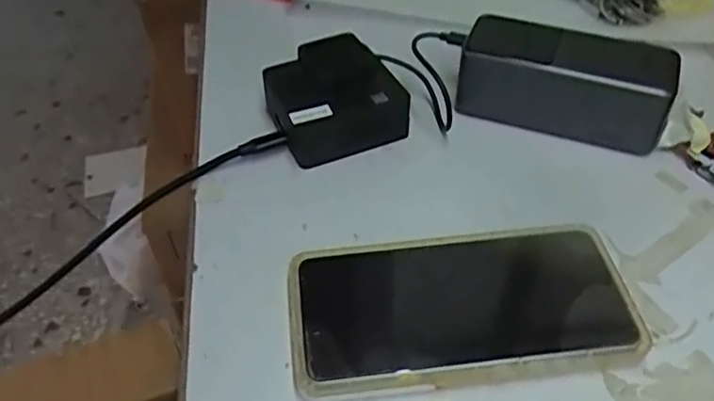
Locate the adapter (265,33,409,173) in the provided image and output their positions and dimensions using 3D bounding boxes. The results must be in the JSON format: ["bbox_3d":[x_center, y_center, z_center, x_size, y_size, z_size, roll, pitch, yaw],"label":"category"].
[{"bbox_3d":[-0.017,-0.069,0.424,0.077,0.037,0.074,-19,48,-16],"label":"adapter"}]

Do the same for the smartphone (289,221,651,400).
[{"bbox_3d":[0.052,0.054,0.327,0.166,0.015,0.084,-7,46,-5],"label":"smartphone"}]

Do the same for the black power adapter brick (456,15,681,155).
[{"bbox_3d":[0.136,-0.080,0.425,0.131,0.047,0.051,16,49,17],"label":"black power adapter brick"}]

